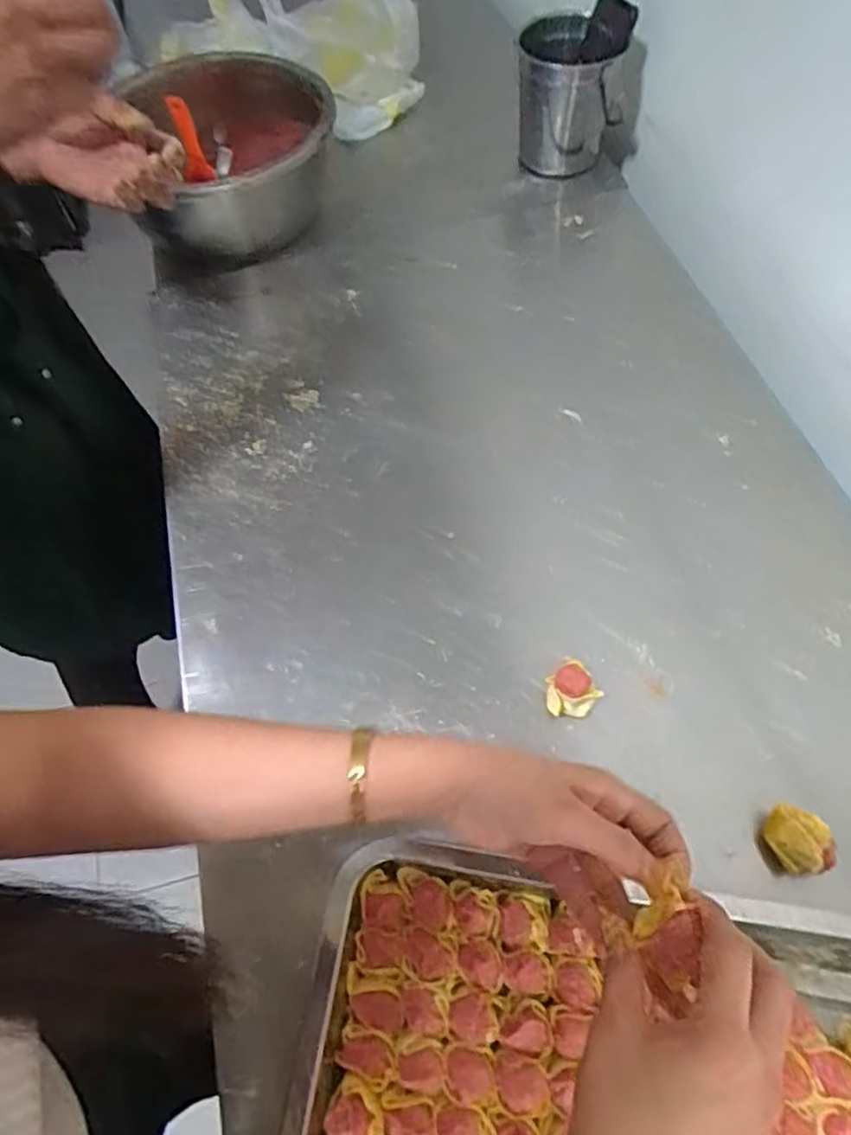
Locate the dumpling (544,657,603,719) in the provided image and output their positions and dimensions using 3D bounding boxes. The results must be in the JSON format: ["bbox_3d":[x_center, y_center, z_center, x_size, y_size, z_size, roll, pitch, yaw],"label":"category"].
[{"bbox_3d":[0.111,0.096,0.519,0.036,0.035,0.033,-2,59,3],"label":"dumpling"}]

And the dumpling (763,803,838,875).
[{"bbox_3d":[0.255,0.189,0.461,0.043,0.030,0.036,26,64,18],"label":"dumpling"}]

